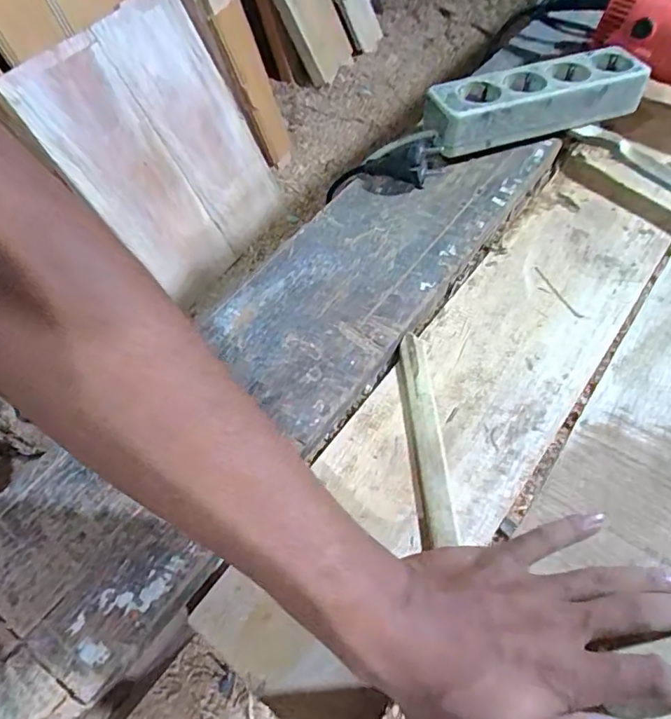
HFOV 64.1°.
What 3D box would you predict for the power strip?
[{"bbox_3d":[0.175,-0.232,0.485,0.193,0.052,0.064,-19,58,-8],"label":"power strip"}]

